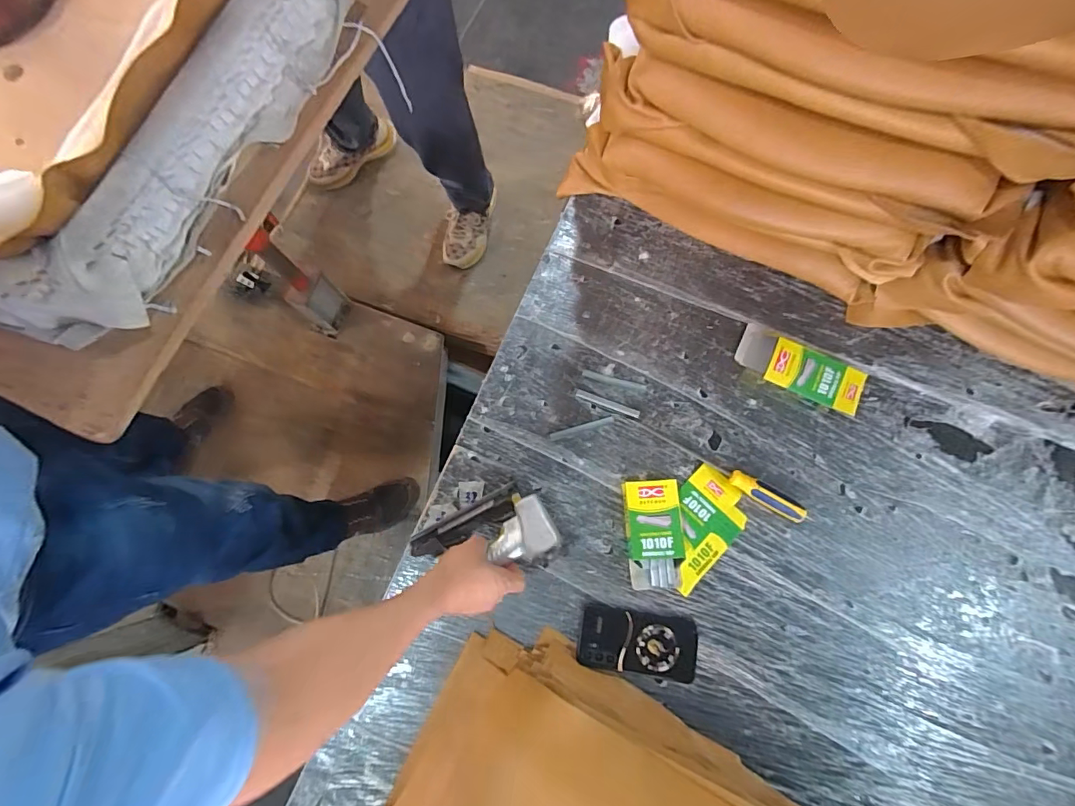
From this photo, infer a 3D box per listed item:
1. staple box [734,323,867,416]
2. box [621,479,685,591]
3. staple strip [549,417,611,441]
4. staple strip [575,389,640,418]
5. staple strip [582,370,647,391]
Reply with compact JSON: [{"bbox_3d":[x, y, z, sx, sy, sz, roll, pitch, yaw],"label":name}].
[{"bbox_3d":[0.400,-0.051,0.722,0.187,0.035,0.084,29,79,7],"label":"staple box"},{"bbox_3d":[0.165,0.187,0.674,0.076,0.038,0.146,-4,77,0],"label":"box"},{"bbox_3d":[0.068,0.039,0.732,0.100,0.004,0.012,-16,78,-3],"label":"staple strip"},{"bbox_3d":[0.110,0.001,0.738,0.103,0.004,0.014,21,78,5],"label":"staple strip"},{"bbox_3d":[0.119,-0.035,0.733,0.100,0.004,0.010,15,78,4],"label":"staple strip"}]

